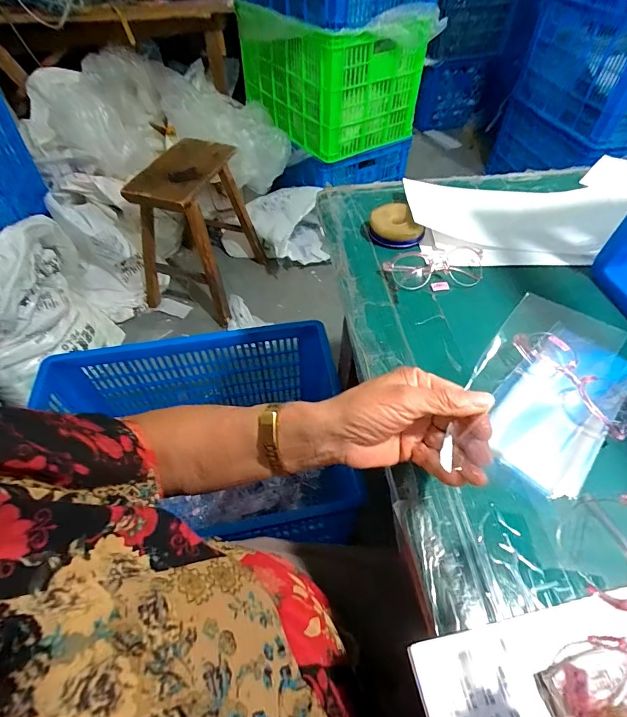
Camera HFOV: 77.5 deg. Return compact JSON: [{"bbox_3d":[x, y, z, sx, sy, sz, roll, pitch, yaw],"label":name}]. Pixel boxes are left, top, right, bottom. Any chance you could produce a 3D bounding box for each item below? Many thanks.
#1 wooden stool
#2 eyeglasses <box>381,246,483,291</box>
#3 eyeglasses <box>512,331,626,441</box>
[{"bbox_3d":[-0.422,-0.470,1.421,0.368,0.456,0.433,18,54,13],"label":"wooden stool"},{"bbox_3d":[0.151,-0.110,0.478,0.120,0.025,0.045,-8,53,-6],"label":"eyeglasses"},{"bbox_3d":[0.248,0.022,0.375,0.046,0.032,0.120,-22,55,-16],"label":"eyeglasses"}]

